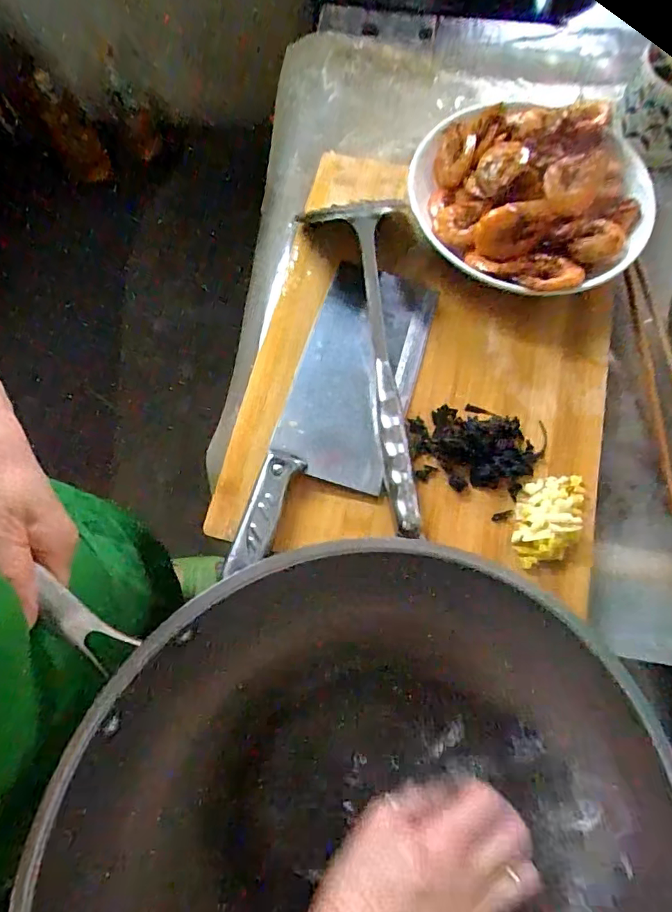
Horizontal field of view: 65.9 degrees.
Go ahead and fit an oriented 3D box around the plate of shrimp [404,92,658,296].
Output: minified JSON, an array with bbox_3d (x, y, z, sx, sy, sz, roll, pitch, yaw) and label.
[{"bbox_3d":[0.161,-0.221,0.433,0.178,0.057,0.182,0,73,-1],"label":"plate of shrimp"}]

